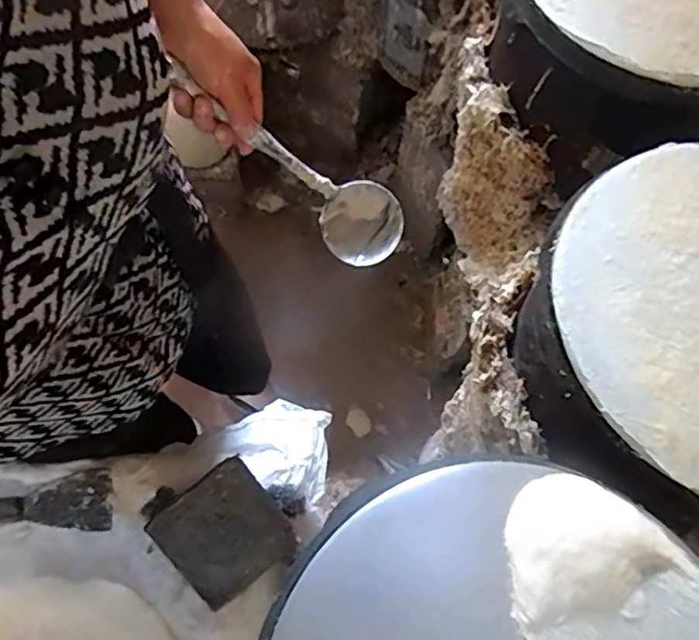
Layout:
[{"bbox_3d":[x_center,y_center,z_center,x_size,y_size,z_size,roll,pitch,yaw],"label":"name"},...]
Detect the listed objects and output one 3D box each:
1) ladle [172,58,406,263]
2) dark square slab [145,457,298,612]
[{"bbox_3d":[-0.059,-0.165,0.651,0.078,0.293,0.080,-5,58,45],"label":"ladle"},{"bbox_3d":[-0.143,0.241,0.694,0.128,0.023,0.127,-38,92,-8],"label":"dark square slab"}]

